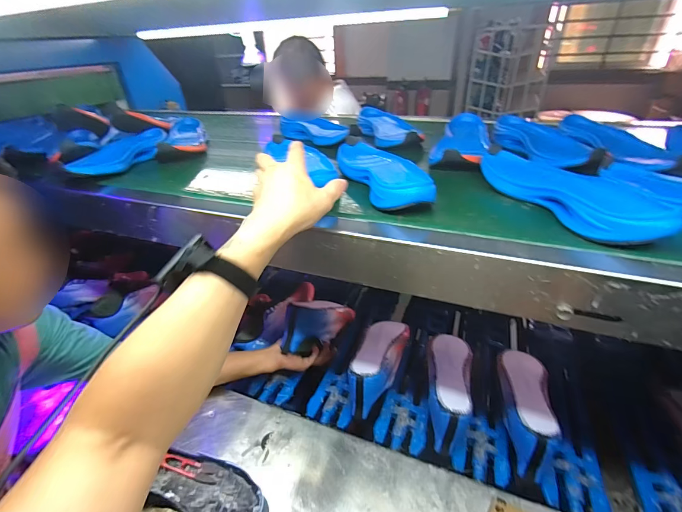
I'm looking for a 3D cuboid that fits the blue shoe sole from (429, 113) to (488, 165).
[{"bbox_3d":[0.239,-0.233,0.648,0.087,0.031,0.273,12,40,19],"label":"blue shoe sole"}]

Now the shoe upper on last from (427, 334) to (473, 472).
[{"bbox_3d":[0.209,0.253,0.640,0.084,0.100,0.234,8,39,14],"label":"shoe upper on last"}]

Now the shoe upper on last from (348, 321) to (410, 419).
[{"bbox_3d":[0.079,0.216,0.715,0.088,0.084,0.262,13,27,20],"label":"shoe upper on last"}]

